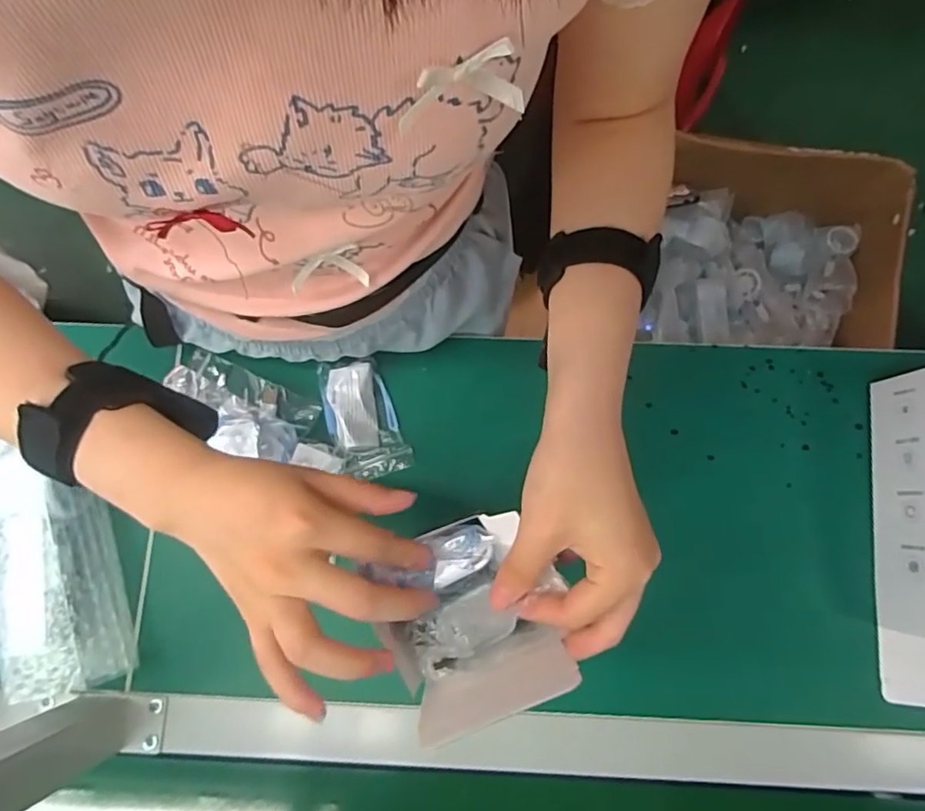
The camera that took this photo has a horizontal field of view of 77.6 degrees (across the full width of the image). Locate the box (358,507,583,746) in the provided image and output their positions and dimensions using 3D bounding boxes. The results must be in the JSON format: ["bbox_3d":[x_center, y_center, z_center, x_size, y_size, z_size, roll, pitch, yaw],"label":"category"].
[{"bbox_3d":[0.001,0.097,0.274,0.088,0.081,0.079,-21,77,-4],"label":"box"}]

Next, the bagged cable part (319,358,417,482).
[{"bbox_3d":[-0.086,0.009,0.479,0.056,0.023,0.104,-22,78,-4],"label":"bagged cable part"}]

